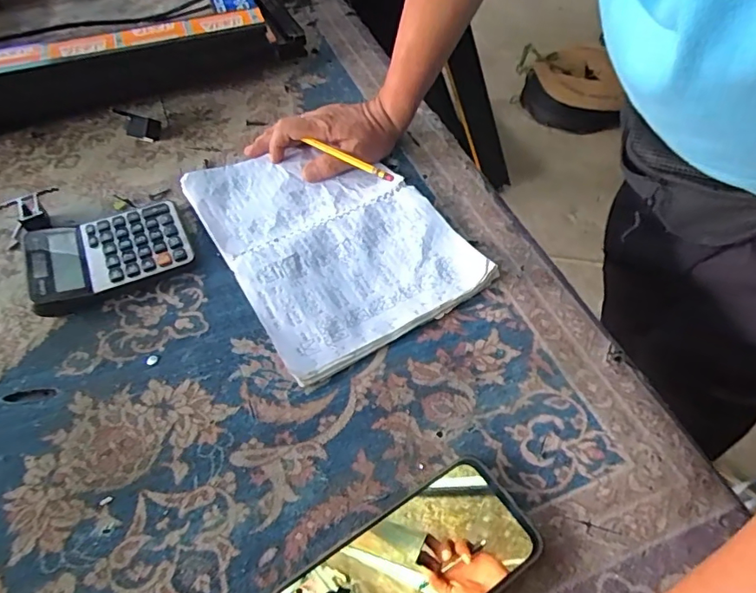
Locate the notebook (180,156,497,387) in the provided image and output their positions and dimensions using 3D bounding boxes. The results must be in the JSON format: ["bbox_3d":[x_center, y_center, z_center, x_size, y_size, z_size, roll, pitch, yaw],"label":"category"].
[{"bbox_3d":[-0.053,-0.068,0.509,0.197,0.017,0.292,-27,55,-18],"label":"notebook"}]

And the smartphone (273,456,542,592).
[{"bbox_3d":[0.018,0.172,0.317,0.162,0.011,0.079,-31,56,-20],"label":"smartphone"}]

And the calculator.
[{"bbox_3d":[-0.258,-0.048,0.494,0.137,0.032,0.108,-25,54,-16],"label":"calculator"}]

